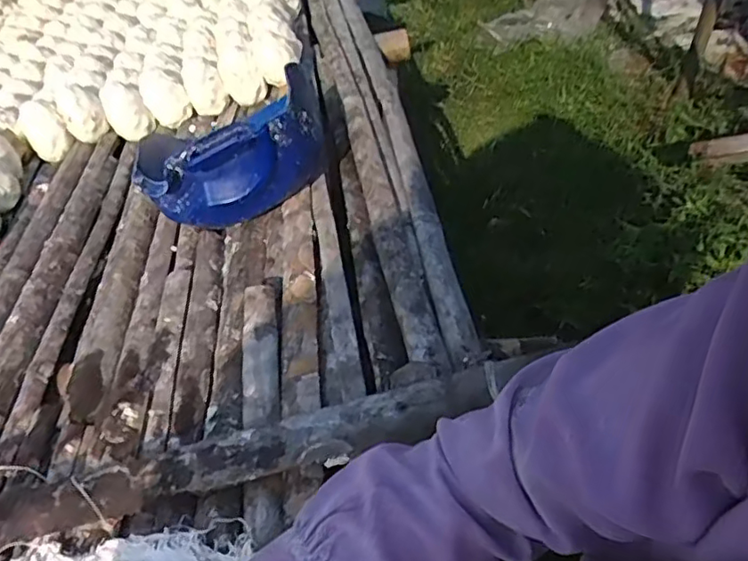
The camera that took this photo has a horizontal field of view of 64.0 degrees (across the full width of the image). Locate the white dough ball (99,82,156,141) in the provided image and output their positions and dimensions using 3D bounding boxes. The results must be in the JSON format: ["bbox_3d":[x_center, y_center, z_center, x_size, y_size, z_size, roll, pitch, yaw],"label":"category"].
[{"bbox_3d":[-0.501,-0.346,1.208,0.082,0.085,0.084,-28,46,-16],"label":"white dough ball"}]

